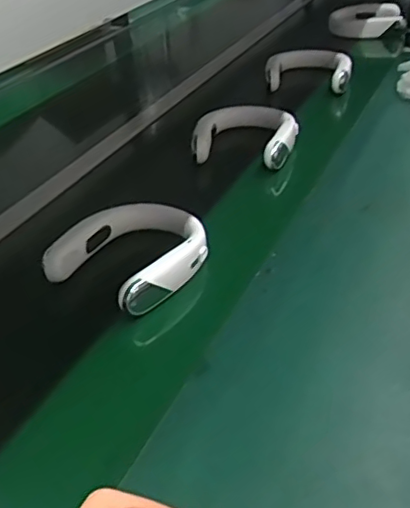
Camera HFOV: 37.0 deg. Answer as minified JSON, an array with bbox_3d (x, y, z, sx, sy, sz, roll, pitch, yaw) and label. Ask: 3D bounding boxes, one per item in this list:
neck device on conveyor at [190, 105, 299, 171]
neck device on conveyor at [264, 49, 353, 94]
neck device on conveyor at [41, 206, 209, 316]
[{"bbox_3d":[0.078,-0.223,1.165,0.192,0.048,0.194,0,36,6],"label":"neck device on conveyor"},{"bbox_3d":[0.250,-0.450,1.476,0.208,0.067,0.180,1,37,8],"label":"neck device on conveyor"},{"bbox_3d":[-0.099,-0.007,0.859,0.186,0.044,0.205,19,42,29],"label":"neck device on conveyor"}]

